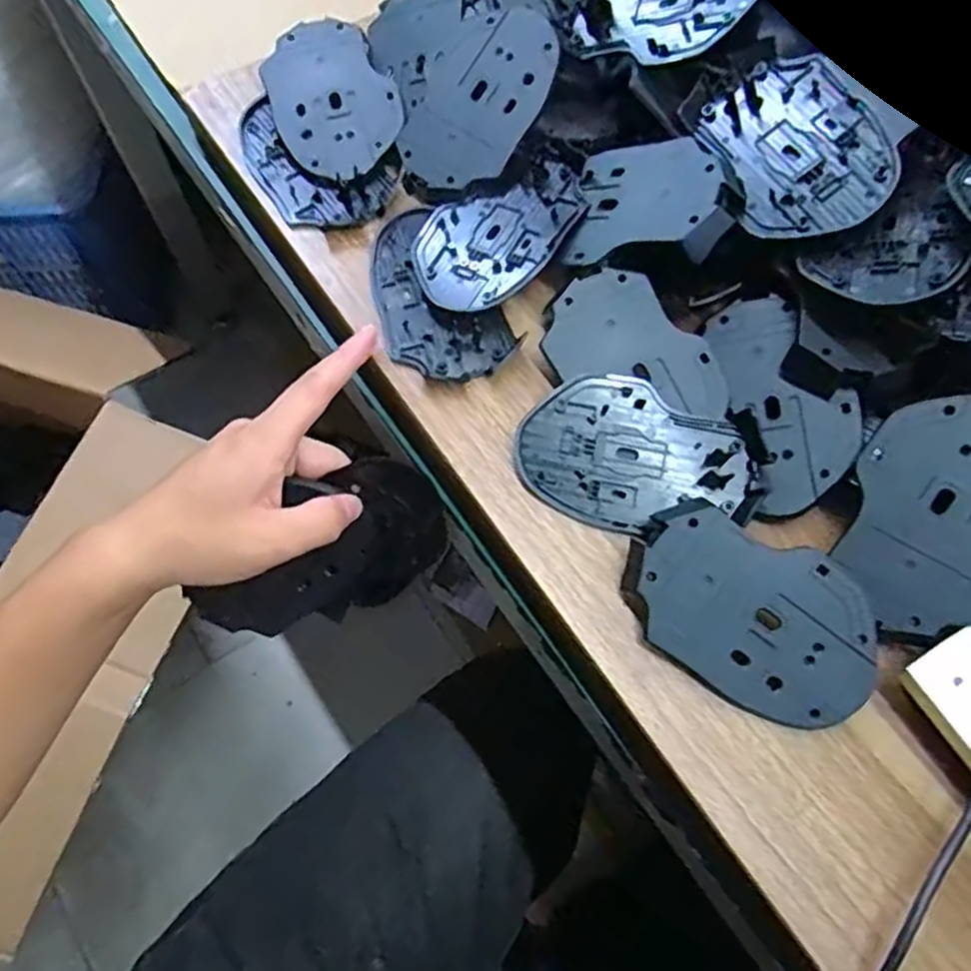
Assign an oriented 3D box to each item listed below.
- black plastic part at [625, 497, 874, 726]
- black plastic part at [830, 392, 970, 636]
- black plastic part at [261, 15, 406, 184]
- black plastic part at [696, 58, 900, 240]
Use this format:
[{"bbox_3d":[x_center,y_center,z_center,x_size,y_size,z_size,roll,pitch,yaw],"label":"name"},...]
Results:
[{"bbox_3d":[0.118,0.058,0.321,0.112,0.009,0.073,25,85,3],"label":"black plastic part"},{"bbox_3d":[0.200,0.012,0.316,0.070,0.006,0.105,18,89,21],"label":"black plastic part"},{"bbox_3d":[-0.089,-0.225,0.422,0.070,0.005,0.103,-30,80,-4],"label":"black plastic part"},{"bbox_3d":[0.152,-0.165,0.356,0.066,0.006,0.100,-26,65,19],"label":"black plastic part"}]

